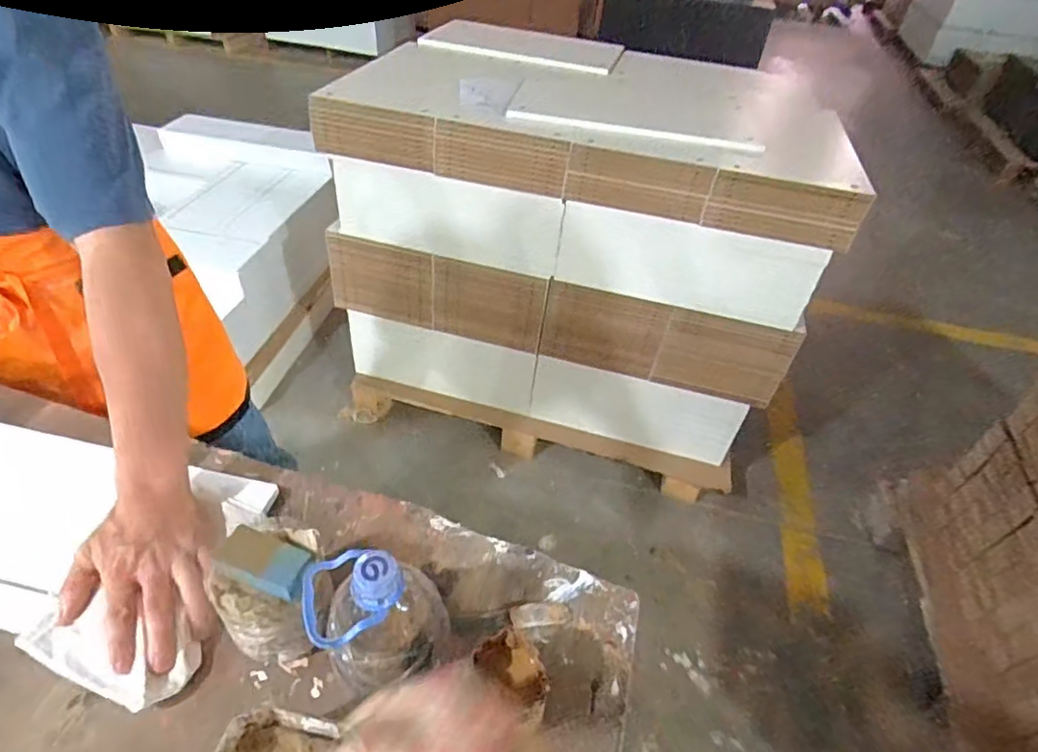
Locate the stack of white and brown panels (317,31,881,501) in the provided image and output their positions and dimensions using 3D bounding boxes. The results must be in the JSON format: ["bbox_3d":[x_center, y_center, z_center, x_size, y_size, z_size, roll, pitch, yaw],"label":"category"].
[{"bbox_3d":[0.144,-0.341,1.620,1.148,0.906,0.586,17,43,12],"label":"stack of white and brown panels"}]

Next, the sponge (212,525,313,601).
[{"bbox_3d":[-0.198,0.142,0.452,0.071,0.020,0.033,16,43,11],"label":"sponge"}]

